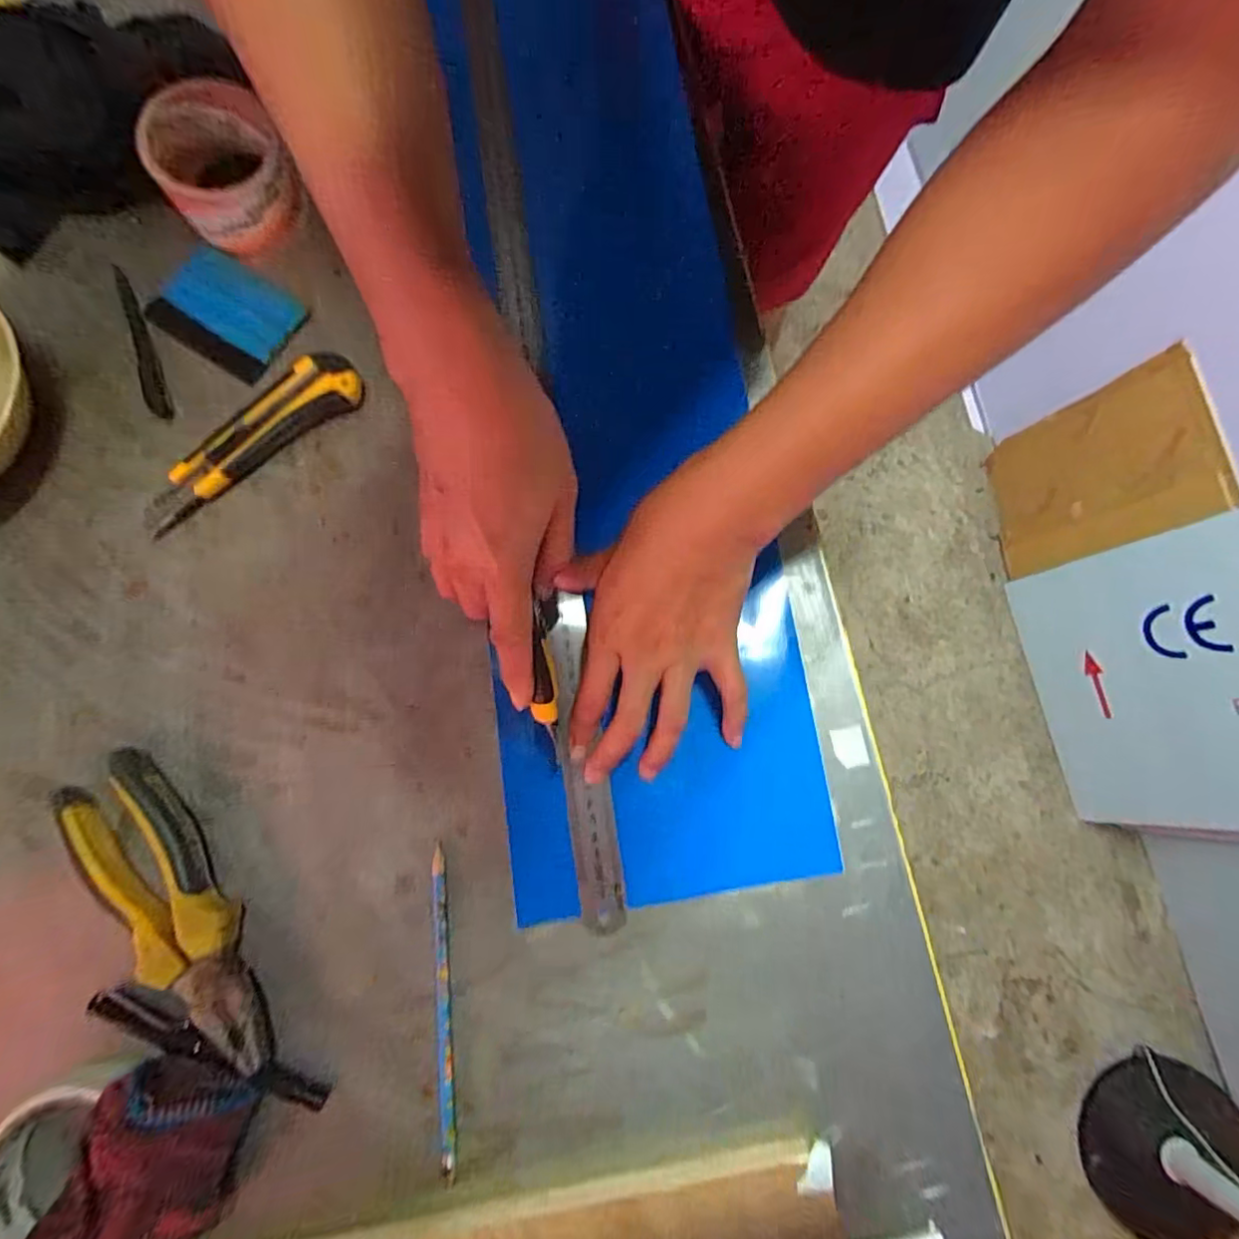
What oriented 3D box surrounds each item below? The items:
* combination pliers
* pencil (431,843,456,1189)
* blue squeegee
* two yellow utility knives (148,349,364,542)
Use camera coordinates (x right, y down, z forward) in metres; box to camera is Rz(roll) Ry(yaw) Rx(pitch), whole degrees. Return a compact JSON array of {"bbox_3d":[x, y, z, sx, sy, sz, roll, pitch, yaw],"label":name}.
[{"bbox_3d":[-0.249,0.161,0.332,0.056,0.017,0.187,-38,82,-24],"label":"combination pliers"},{"bbox_3d":[-0.101,0.219,0.335,0.009,0.006,0.167,-6,78,-3],"label":"pencil"},{"bbox_3d":[-0.286,-0.223,0.425,0.101,0.009,0.070,31,79,5],"label":"blue squeegee"},{"bbox_3d":[-0.251,-0.121,0.398,0.167,0.023,0.042,-41,82,-9],"label":"two yellow utility knives"}]

